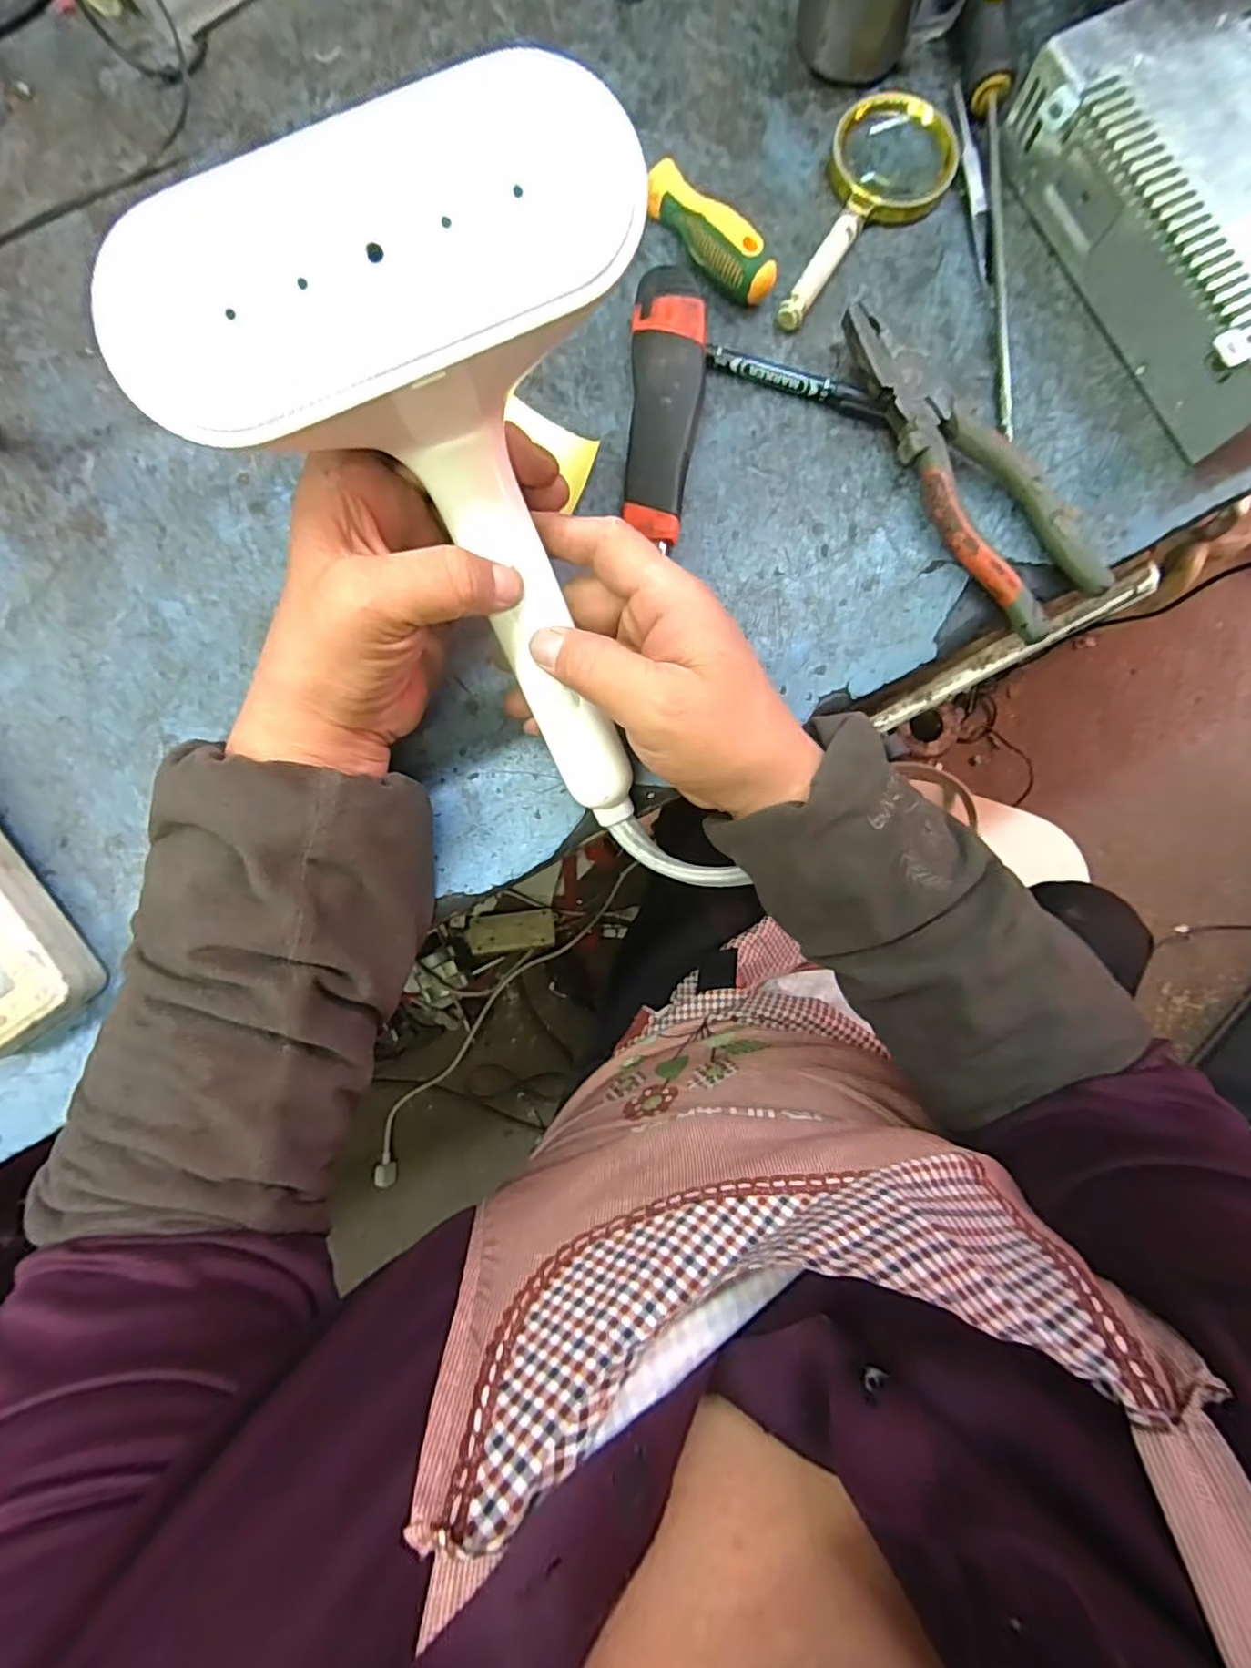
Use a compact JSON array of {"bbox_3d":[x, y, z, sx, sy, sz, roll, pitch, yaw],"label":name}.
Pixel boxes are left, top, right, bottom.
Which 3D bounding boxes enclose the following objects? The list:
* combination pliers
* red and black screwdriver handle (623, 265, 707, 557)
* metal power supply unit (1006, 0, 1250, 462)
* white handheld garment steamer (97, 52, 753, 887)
[{"bbox_3d":[0.171,-0.188,0.341,0.052,0.025,0.187,-39,87,-3],"label":"combination pliers"},{"bbox_3d":[0.021,-0.222,0.343,0.037,0.027,0.141,3,86,0],"label":"red and black screwdriver handle"},{"bbox_3d":[0.310,-0.322,0.338,0.133,0.051,0.209,-29,87,-2],"label":"metal power supply unit"},{"bbox_3d":[-0.041,-0.086,0.275,0.157,0.056,0.304,-24,131,-2],"label":"white handheld garment steamer"}]

